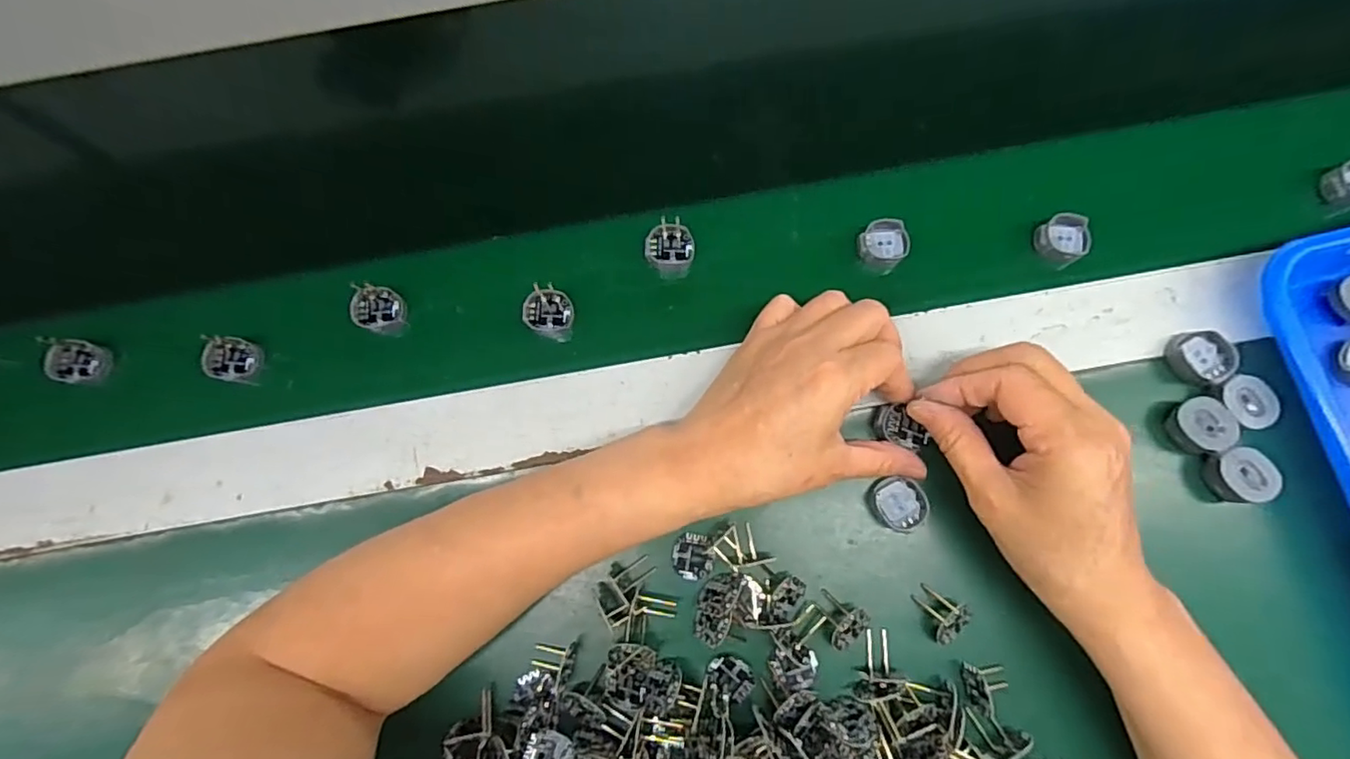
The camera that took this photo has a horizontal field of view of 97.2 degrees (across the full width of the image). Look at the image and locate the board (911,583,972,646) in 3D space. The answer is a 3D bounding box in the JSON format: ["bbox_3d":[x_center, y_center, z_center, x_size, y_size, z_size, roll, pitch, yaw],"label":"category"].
[{"bbox_3d":[0.137,0.122,0.308,0.024,0.017,0.023,34,82,7],"label":"board"}]

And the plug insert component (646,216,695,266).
[{"bbox_3d":[-0.003,-0.083,0.359,0.029,0.007,0.028,1,79,1],"label":"plug insert component"}]

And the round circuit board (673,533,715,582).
[{"bbox_3d":[0.010,0.095,0.320,0.022,0.004,0.024,0,79,1],"label":"round circuit board"}]

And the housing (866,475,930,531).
[{"bbox_3d":[0.120,0.067,0.319,0.030,0.005,0.027,29,81,6],"label":"housing"}]

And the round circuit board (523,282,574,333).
[{"bbox_3d":[-0.075,-0.041,0.353,0.030,0.008,0.026,37,82,8],"label":"round circuit board"}]

